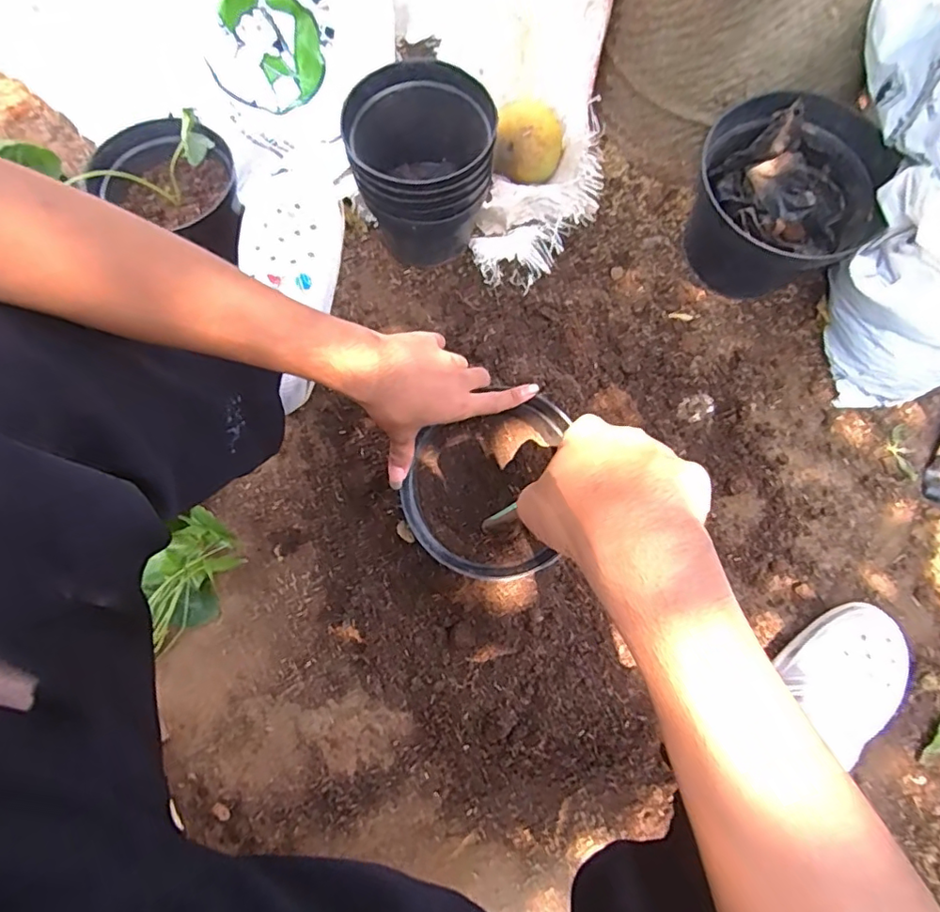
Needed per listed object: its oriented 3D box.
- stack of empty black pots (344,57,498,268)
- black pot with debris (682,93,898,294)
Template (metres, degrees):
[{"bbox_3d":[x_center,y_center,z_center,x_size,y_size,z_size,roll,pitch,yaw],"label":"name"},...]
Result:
[{"bbox_3d":[-0.061,-0.350,0.719,0.164,0.199,0.160,-2,71,-2],"label":"stack of empty black pots"},{"bbox_3d":[0.399,-0.321,0.724,0.210,0.172,0.219,0,71,-1],"label":"black pot with debris"}]

